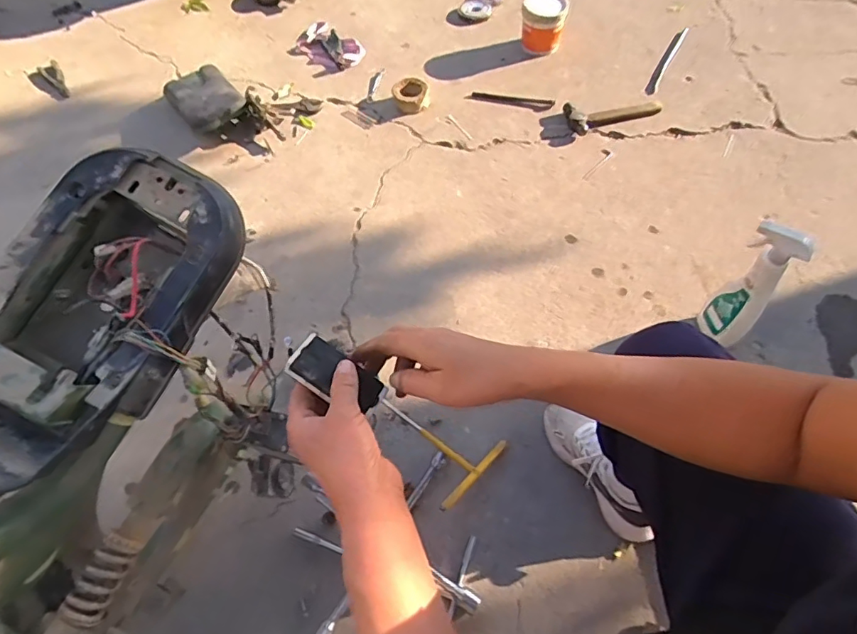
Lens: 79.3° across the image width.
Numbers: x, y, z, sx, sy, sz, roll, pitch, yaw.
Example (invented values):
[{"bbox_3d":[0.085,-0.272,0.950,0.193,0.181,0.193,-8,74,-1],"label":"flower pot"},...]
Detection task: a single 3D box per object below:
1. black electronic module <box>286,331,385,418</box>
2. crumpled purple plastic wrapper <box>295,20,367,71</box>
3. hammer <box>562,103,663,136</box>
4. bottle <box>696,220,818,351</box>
[{"bbox_3d":[-0.076,0.050,0.441,0.084,0.015,0.042,30,61,-11],"label":"black electronic module"},{"bbox_3d":[-0.300,-0.811,1.562,0.240,0.036,0.140,37,70,24],"label":"crumpled purple plastic wrapper"},{"bbox_3d":[0.487,-0.546,1.371,0.248,0.032,0.101,-16,59,-4],"label":"hammer"},{"bbox_3d":[0.550,-0.044,0.894,0.047,0.278,0.099,-23,60,-8],"label":"bottle"}]

